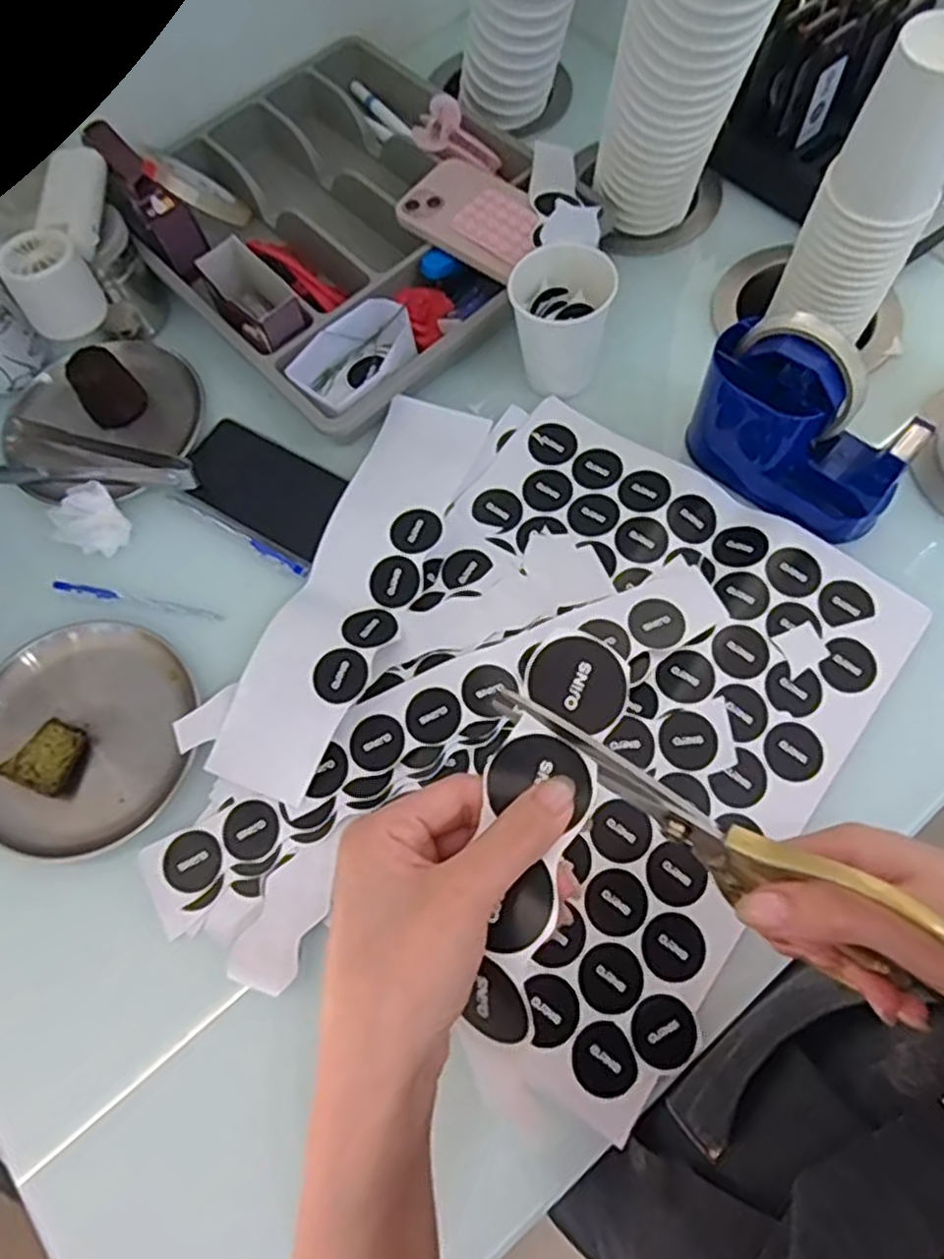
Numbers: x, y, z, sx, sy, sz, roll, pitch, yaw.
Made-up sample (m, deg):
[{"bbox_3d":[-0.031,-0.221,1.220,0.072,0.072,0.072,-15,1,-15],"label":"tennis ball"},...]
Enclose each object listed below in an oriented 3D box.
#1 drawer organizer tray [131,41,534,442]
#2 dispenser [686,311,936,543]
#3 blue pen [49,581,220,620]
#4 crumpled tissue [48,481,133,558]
[{"bbox_3d":[-0.115,-0.368,0.664,0.306,0.061,0.356,-41,71,-11],"label":"drawer organizer tray"},{"bbox_3d":[0.231,-0.143,0.522,0.150,0.114,0.075,28,73,15],"label":"dispenser"},{"bbox_3d":[-0.256,-0.022,0.576,0.134,0.006,0.008,11,69,6],"label":"blue pen"},{"bbox_3d":[-0.297,-0.081,0.586,0.049,0.020,0.058,-37,70,-10],"label":"crumpled tissue"}]

